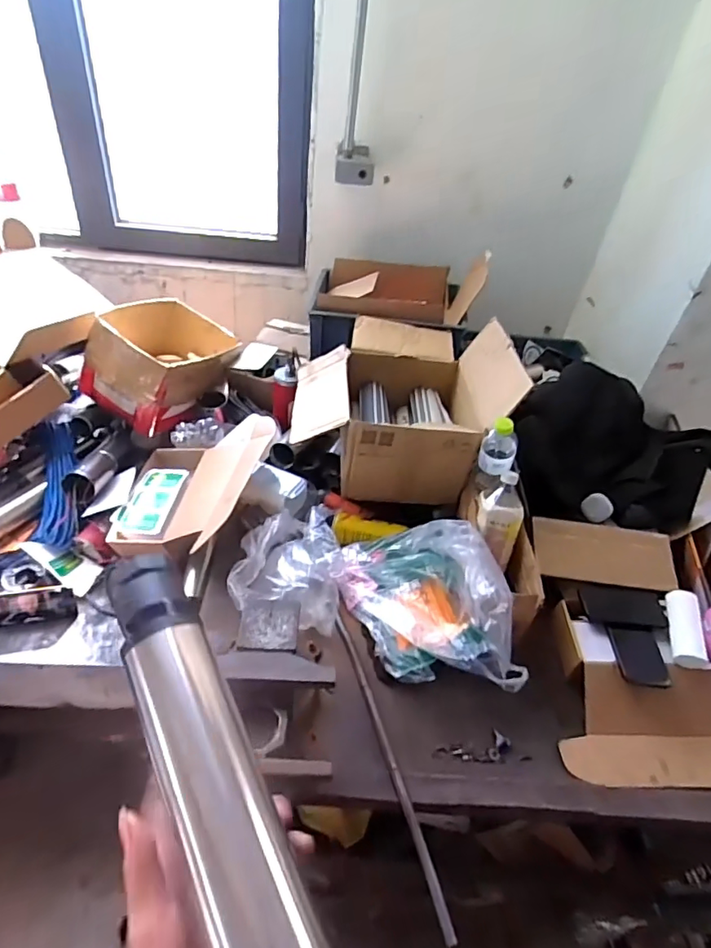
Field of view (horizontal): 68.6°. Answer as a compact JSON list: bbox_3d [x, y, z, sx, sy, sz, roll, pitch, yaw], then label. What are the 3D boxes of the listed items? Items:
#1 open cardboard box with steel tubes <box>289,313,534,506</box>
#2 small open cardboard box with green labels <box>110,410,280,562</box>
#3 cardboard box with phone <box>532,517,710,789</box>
[{"bbox_3d":[0.087,-0.186,1.141,0.417,0.270,0.403,5,42,-3],"label":"open cardboard box with steel tubes"},{"bbox_3d":[-0.329,0.015,1.105,0.316,0.106,0.373,-2,51,21],"label":"small open cardboard box with green labels"},{"bbox_3d":[0.509,0.306,0.945,0.323,0.149,0.444,4,42,-5],"label":"cardboard box with phone"}]

